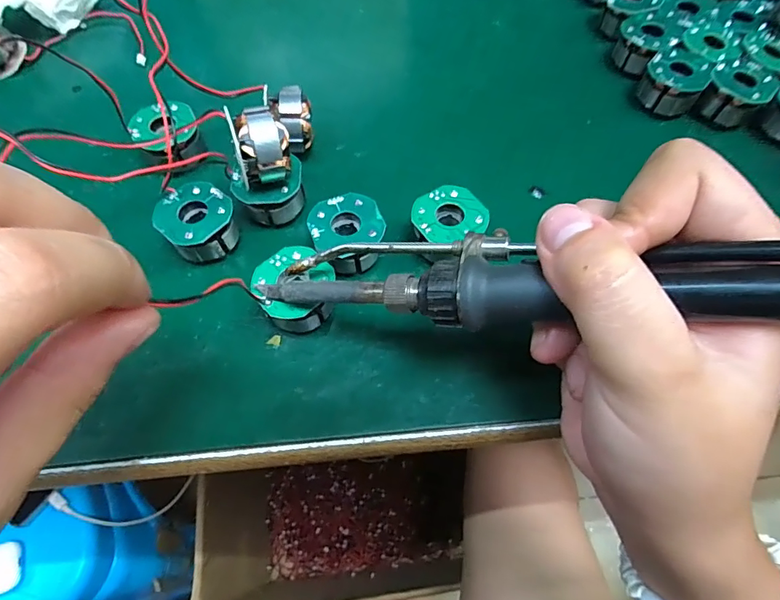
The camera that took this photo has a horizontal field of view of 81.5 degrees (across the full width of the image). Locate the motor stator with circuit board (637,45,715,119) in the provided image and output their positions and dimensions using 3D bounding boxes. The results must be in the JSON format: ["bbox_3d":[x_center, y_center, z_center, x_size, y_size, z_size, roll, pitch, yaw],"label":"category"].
[{"bbox_3d":[0.152,-0.116,0.245,0.030,0.023,0.031,29,67,14],"label":"motor stator with circuit board"}]

